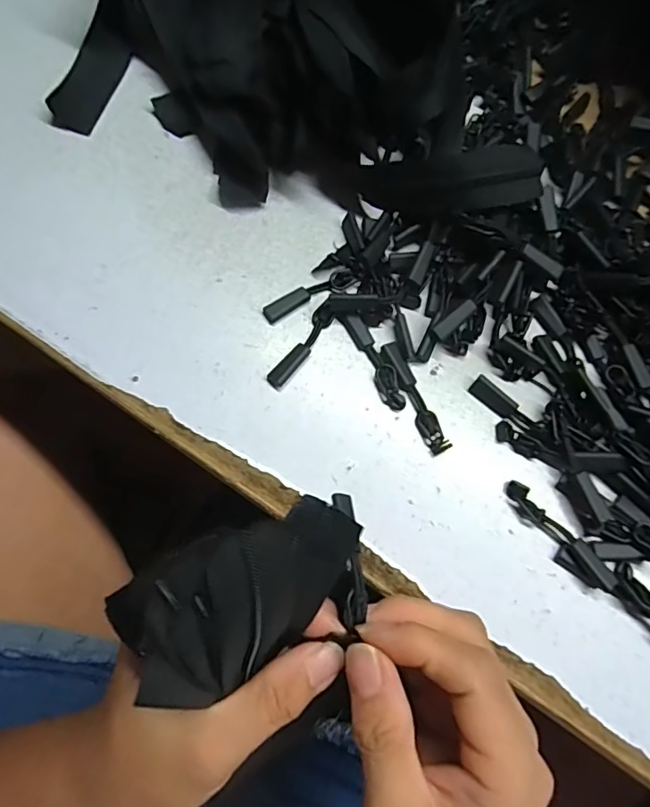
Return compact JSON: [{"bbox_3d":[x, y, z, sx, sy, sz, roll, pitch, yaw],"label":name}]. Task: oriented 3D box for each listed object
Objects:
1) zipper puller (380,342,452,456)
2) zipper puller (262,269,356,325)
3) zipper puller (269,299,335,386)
[{"bbox_3d":[0.043,-0.003,0.256,0.011,0.005,0.058,-26,78,-9],"label":"zipper puller"},{"bbox_3d":[-0.008,-0.056,0.268,0.050,0.004,0.012,-26,78,-9],"label":"zipper puller"},{"bbox_3d":[-0.011,-0.029,0.260,0.010,0.004,0.050,33,76,6],"label":"zipper puller"}]

